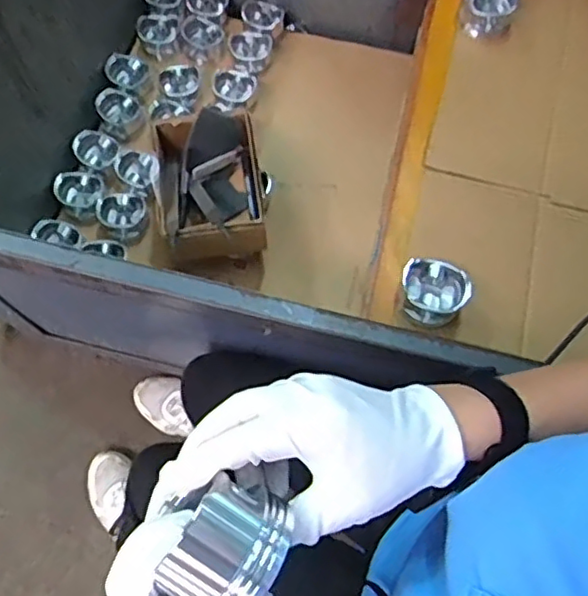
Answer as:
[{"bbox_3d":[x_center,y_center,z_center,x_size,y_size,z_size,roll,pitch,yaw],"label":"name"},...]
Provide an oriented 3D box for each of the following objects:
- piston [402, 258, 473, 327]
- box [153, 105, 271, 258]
[{"bbox_3d":[0.160,-0.010,0.724,0.076,0.043,0.074,1,71,-2],"label":"piston"},{"bbox_3d":[-0.127,-0.163,0.966,0.149,0.135,0.194,-7,71,-4],"label":"box"}]

